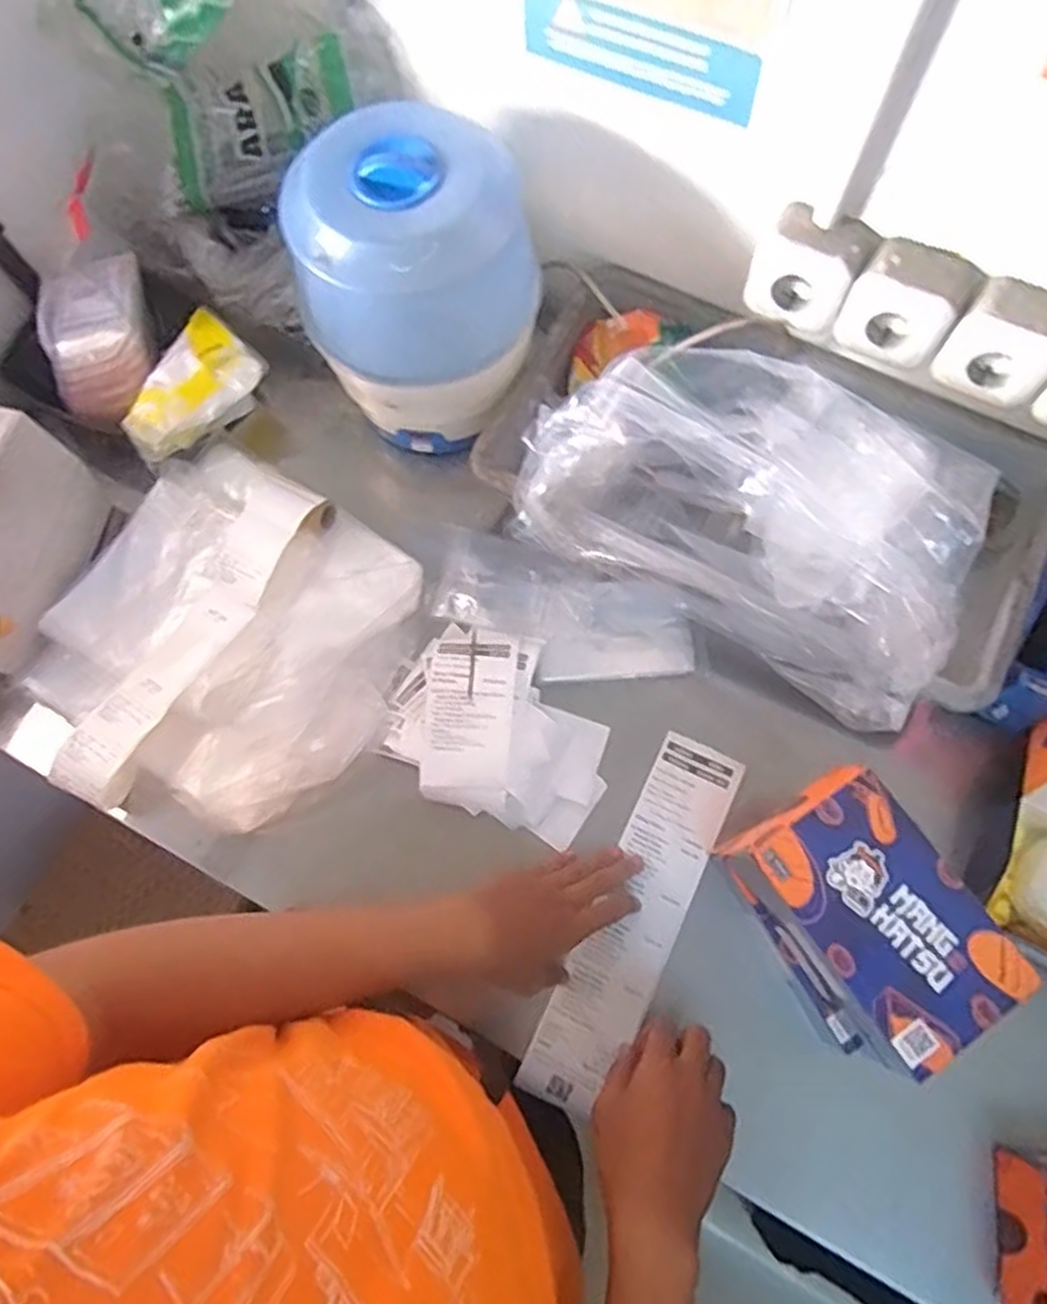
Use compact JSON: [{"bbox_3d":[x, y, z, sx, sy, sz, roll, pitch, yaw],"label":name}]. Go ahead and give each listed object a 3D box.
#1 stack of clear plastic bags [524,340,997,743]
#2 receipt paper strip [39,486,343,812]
[{"bbox_3d":[0.212,-0.131,0.653,0.380,0.132,0.249,31,76,11],"label":"stack of clear plastic bags"},{"bbox_3d":[-0.313,-0.016,0.724,0.072,0.037,0.353,30,76,11],"label":"receipt paper strip"}]

